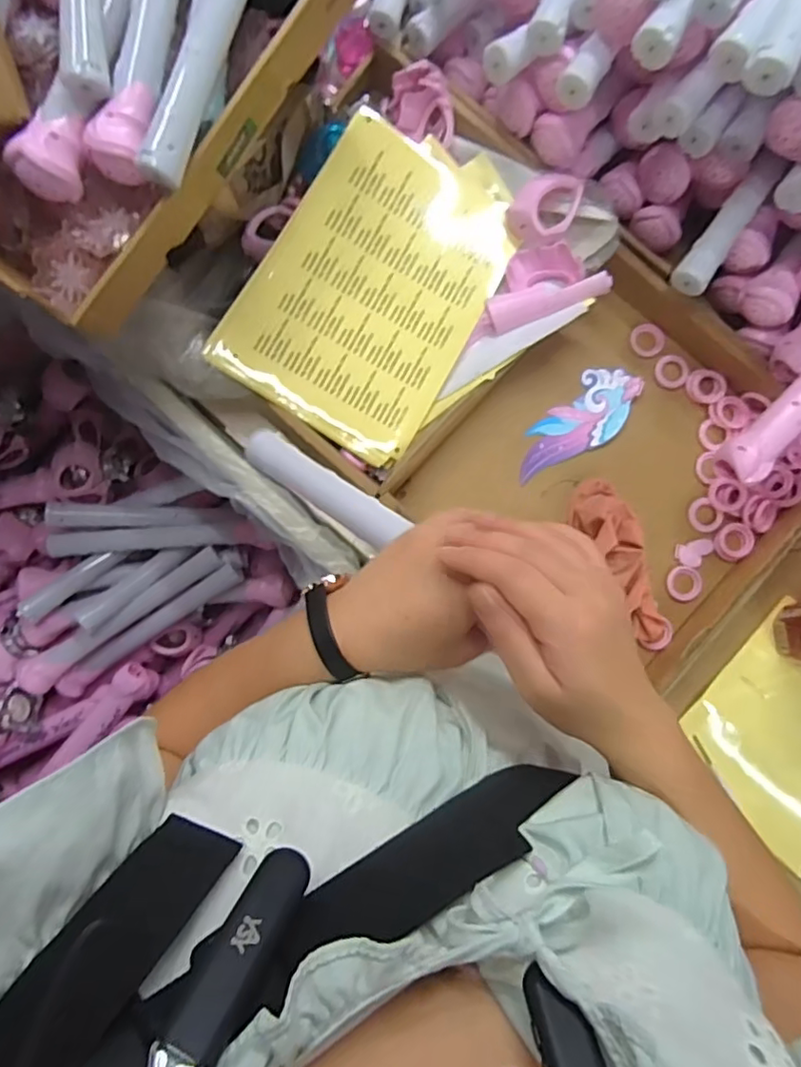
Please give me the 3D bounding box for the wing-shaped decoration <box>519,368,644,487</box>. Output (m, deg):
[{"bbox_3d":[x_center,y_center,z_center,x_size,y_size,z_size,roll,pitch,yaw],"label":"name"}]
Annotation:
[{"bbox_3d":[0.198,-0.119,0.668,0.070,0.011,0.163,44,89,3],"label":"wing-shaped decoration"}]

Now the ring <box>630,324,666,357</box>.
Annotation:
[{"bbox_3d":[0.280,-0.219,0.676,0.035,0.010,0.039,-36,87,-1],"label":"ring"}]

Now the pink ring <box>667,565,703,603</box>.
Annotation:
[{"bbox_3d":[0.310,0.055,0.653,0.037,0.005,0.038,0,87,2],"label":"pink ring"}]

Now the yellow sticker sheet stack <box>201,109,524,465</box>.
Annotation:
[{"bbox_3d":[-0.025,-0.260,0.623,0.223,0.034,0.318,31,88,3],"label":"yellow sticker sheet stack"}]

